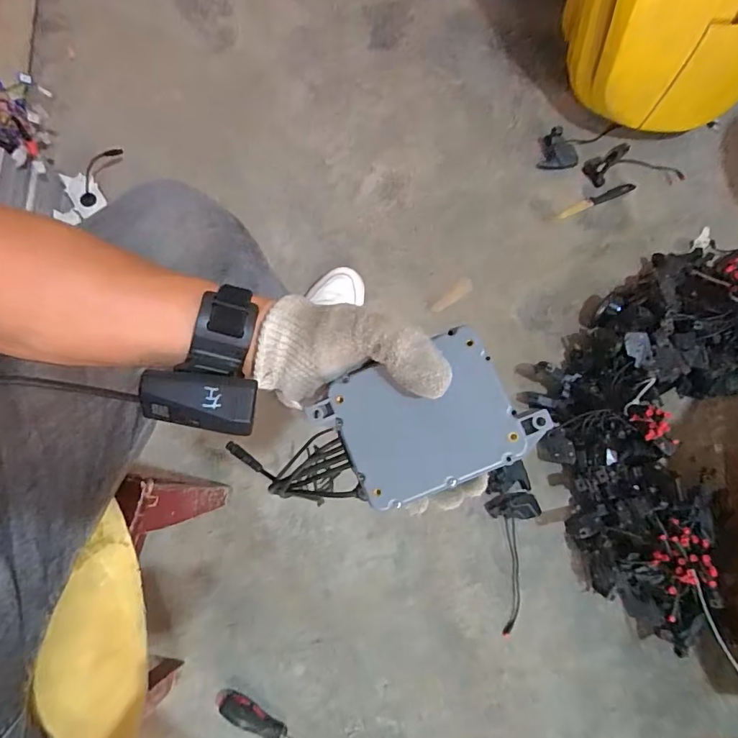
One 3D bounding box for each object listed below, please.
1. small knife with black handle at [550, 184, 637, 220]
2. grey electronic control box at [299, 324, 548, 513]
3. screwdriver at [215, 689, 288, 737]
[{"bbox_3d":[0.446,-0.332,0.907,0.181,0.007,0.019,-23,76,-6],"label":"small knife with black handle"},{"bbox_3d":[0.034,0.030,0.275,0.116,0.024,0.081,-22,76,-6],"label":"grey electronic control box"},{"bbox_3d":[-0.137,0.539,0.680,0.203,0.025,0.035,25,79,5],"label":"screwdriver"}]

